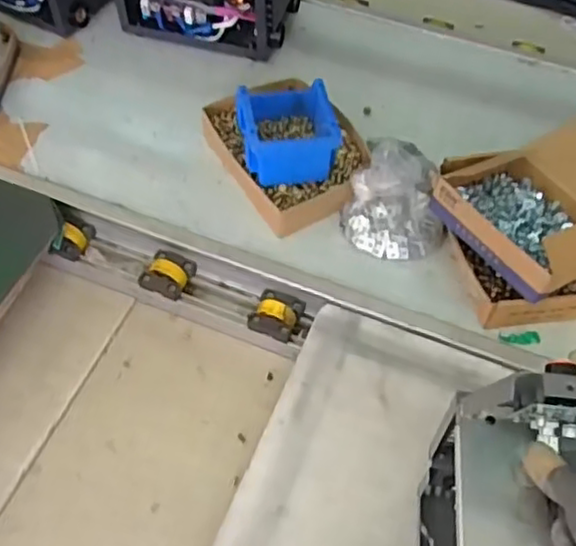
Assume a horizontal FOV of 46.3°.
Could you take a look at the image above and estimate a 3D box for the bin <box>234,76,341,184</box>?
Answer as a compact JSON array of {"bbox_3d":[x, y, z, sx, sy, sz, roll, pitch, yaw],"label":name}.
[{"bbox_3d":[-0.004,-0.176,0.825,0.106,0.074,0.138,-7,56,-7],"label":"bin"}]

